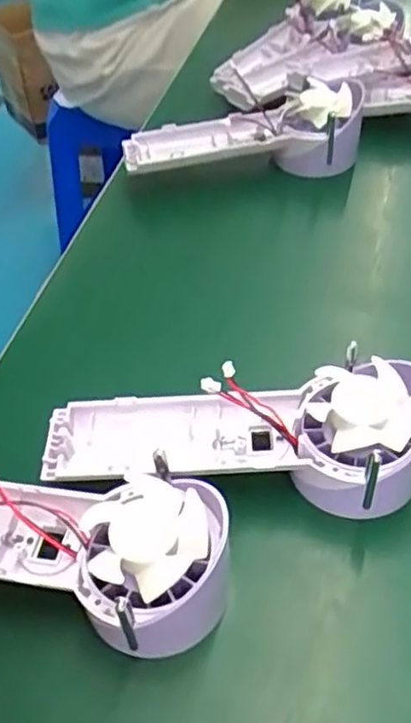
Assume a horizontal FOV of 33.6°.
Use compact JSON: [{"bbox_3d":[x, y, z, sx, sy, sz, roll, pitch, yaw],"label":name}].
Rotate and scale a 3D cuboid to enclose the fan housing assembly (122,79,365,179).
[{"bbox_3d":[0.027,-0.160,0.504,0.175,0.061,0.064,-8,46,-2],"label":"fan housing assembly"}]

